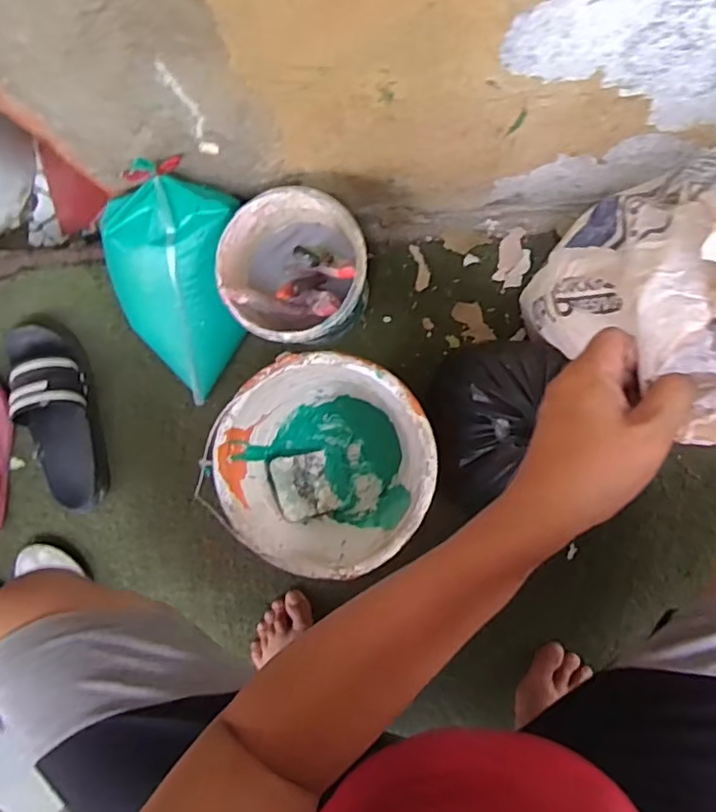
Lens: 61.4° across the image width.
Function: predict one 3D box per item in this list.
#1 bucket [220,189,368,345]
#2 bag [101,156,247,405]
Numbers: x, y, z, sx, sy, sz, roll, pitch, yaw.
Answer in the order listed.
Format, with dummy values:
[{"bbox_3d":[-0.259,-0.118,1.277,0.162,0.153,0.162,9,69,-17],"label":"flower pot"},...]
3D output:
[{"bbox_3d":[-0.066,-0.154,0.743,0.164,0.159,0.164,0,87,7],"label":"bucket"},{"bbox_3d":[-0.246,-0.144,0.743,0.171,0.196,0.242,11,89,8],"label":"bag"}]

